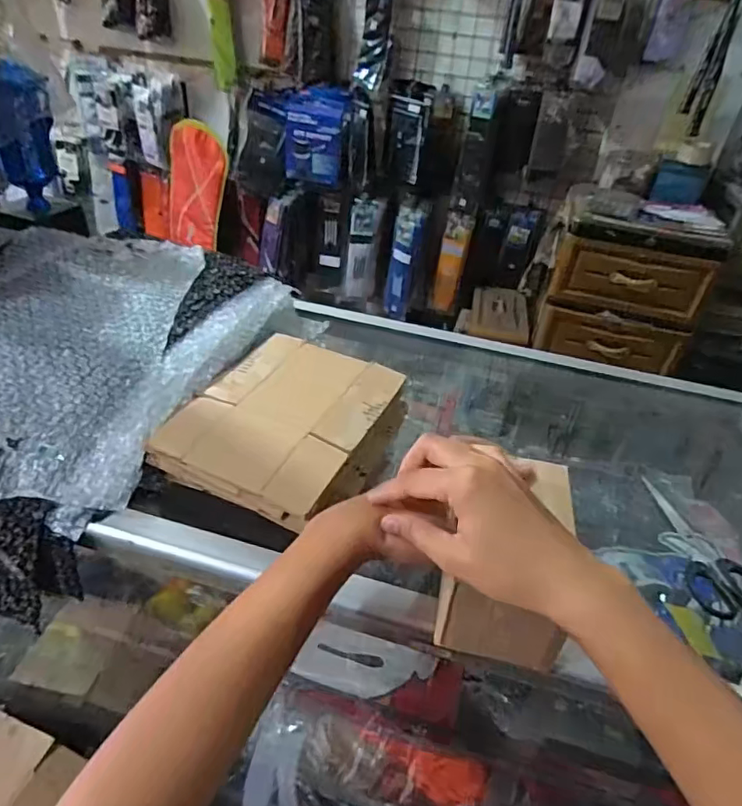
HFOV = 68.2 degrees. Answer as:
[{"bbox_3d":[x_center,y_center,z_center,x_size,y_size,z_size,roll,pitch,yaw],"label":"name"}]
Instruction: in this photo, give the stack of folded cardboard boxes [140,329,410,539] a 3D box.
[{"bbox_3d":[-0.076,0.015,0.515,0.172,0.035,0.201,19,40,16],"label":"stack of folded cardboard boxes"}]

